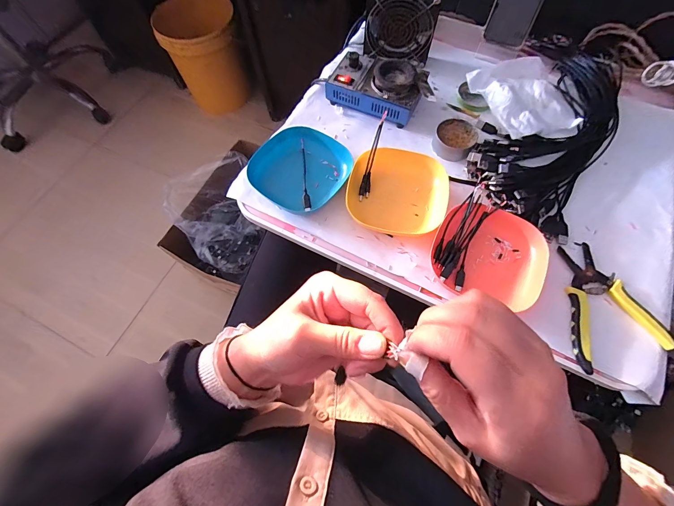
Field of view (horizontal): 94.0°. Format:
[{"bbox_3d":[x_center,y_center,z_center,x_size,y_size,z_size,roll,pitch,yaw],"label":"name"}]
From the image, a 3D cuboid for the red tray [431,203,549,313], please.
[{"bbox_3d":[0.199,-0.002,0.419,0.134,0.028,0.127,18,69,9],"label":"red tray"}]

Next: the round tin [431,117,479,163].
[{"bbox_3d":[0.187,-0.180,0.503,0.062,0.026,0.061,-1,67,1],"label":"round tin"}]

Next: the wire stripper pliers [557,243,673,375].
[{"bbox_3d":[0.349,0.068,0.395,0.112,0.015,0.162,7,67,5],"label":"wire stripper pliers"}]

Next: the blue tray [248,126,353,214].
[{"bbox_3d":[-0.057,-0.128,0.478,0.127,0.028,0.137,38,73,16],"label":"blue tray"}]

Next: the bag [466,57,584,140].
[{"bbox_3d":[0.321,-0.259,0.529,0.147,0.035,0.161,-19,68,-6],"label":"bag"}]

